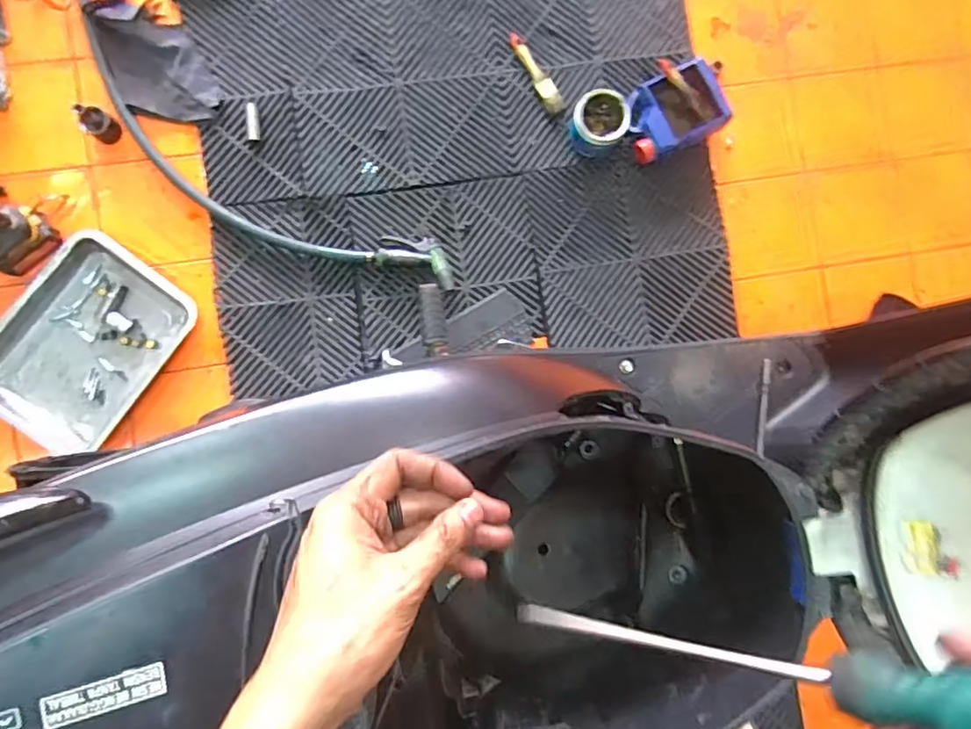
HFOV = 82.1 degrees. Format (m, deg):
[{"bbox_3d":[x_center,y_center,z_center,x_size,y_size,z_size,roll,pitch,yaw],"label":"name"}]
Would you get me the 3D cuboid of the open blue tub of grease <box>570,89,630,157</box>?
[{"bbox_3d":[0.220,-0.475,1.094,0.101,0.077,0.109,0,89,-5],"label":"open blue tub of grease"}]

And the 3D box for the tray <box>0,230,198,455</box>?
[{"bbox_3d":[-0.733,-0.036,1.023,0.269,0.034,0.369,34,86,-3],"label":"tray"}]

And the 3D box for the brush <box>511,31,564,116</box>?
[{"bbox_3d":[0.102,-0.588,1.126,0.036,0.019,0.175,-33,92,-5],"label":"brush"}]

